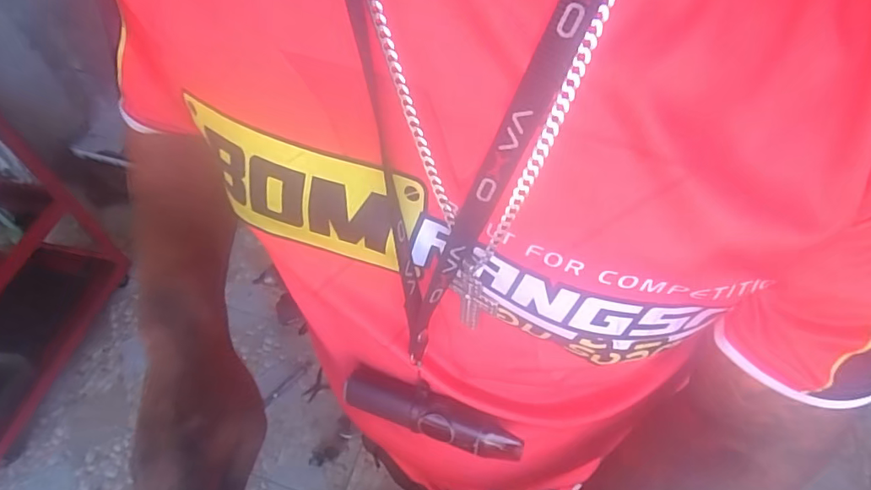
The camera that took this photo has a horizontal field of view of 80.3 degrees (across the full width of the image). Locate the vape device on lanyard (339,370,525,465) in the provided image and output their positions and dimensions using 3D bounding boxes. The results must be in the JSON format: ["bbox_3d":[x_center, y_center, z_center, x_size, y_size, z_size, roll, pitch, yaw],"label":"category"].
[{"bbox_3d":[-0.004,0.106,0.325,0.117,0.020,0.023,17,54,11],"label":"vape device on lanyard"}]

